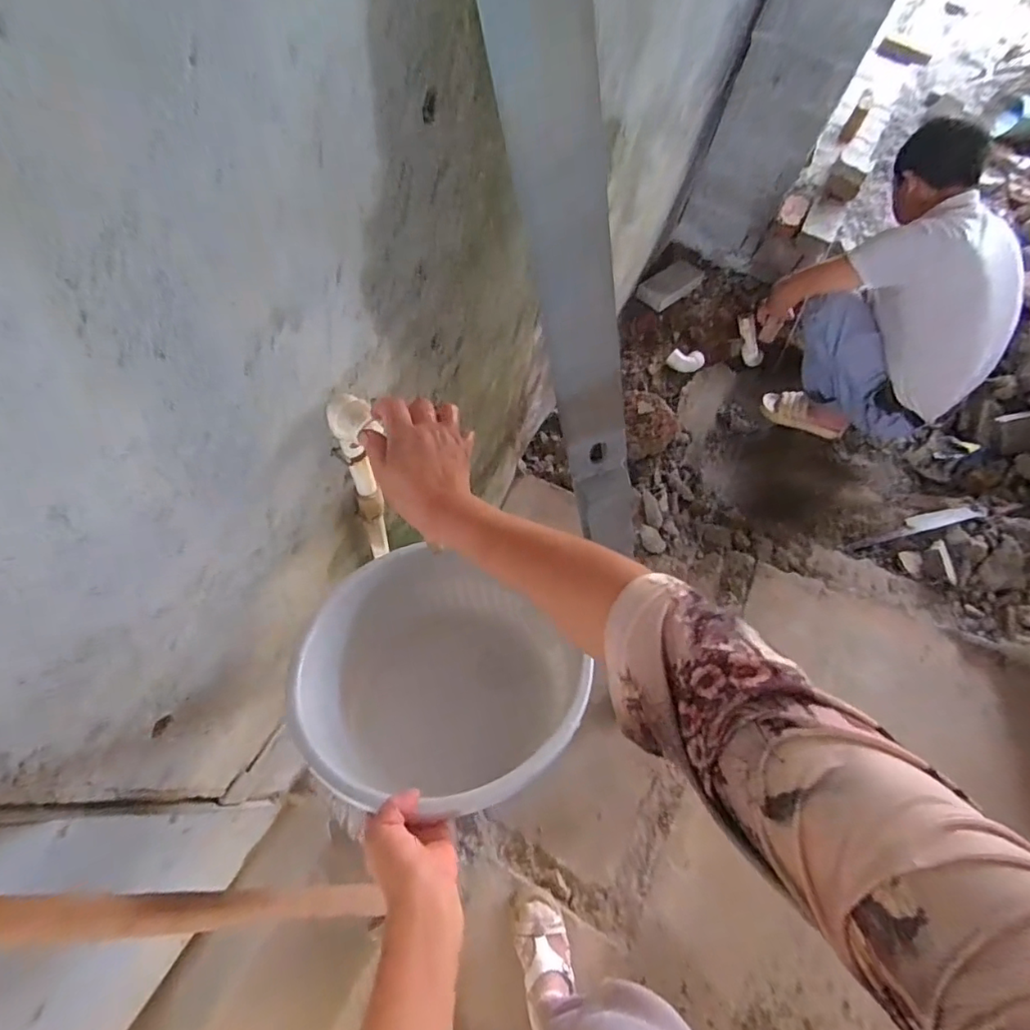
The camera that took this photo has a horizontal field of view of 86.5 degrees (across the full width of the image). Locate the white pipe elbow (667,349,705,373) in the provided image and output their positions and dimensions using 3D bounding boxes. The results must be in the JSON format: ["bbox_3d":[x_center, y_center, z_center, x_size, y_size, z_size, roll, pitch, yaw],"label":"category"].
[{"bbox_3d":[0.562,-0.507,1.795,0.117,0.069,0.063,16,63,2],"label":"white pipe elbow"}]

